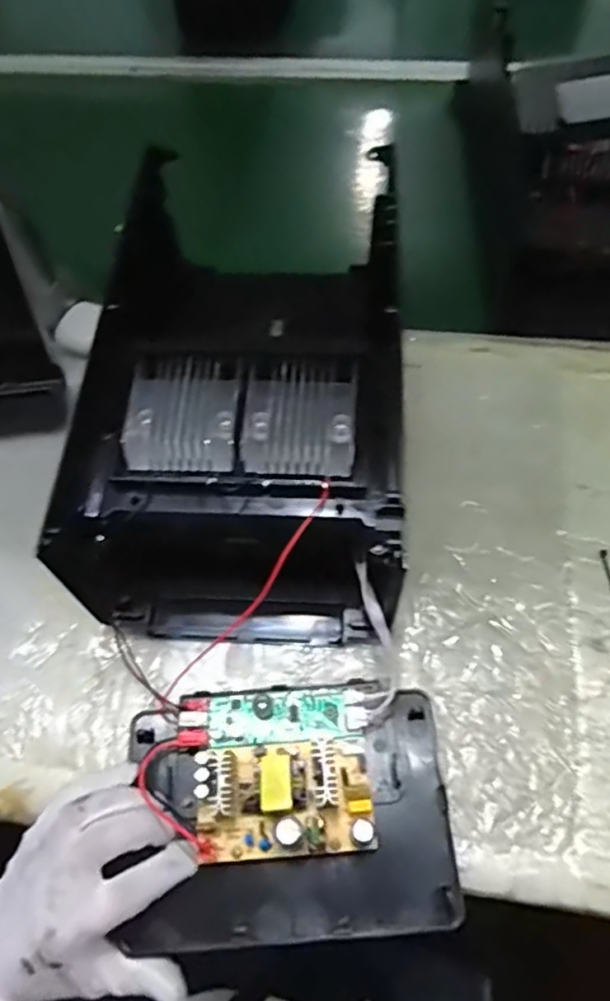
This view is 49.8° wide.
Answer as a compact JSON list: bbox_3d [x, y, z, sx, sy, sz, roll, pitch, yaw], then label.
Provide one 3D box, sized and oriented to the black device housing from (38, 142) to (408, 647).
[{"bbox_3d":[-0.038,-0.069,0.445,0.197,0.169,0.284,0,62,4],"label":"black device housing"}]

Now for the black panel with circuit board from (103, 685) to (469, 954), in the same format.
[{"bbox_3d":[-0.009,0.173,0.374,0.180,0.034,0.135,-6,61,1],"label":"black panel with circuit board"}]

